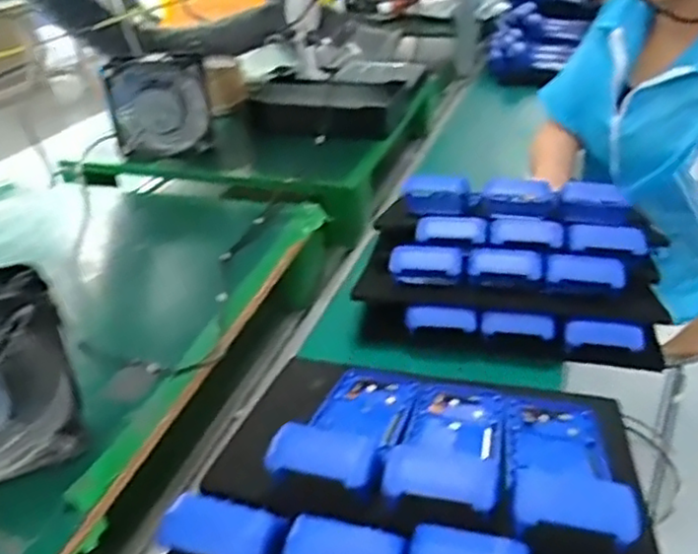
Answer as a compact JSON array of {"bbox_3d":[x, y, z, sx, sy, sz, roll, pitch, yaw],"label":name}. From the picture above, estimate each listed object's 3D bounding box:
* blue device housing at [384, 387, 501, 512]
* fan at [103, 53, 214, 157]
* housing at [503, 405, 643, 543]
[{"bbox_3d":[0.089,0.138,0.583,0.089,0.026,0.233,6,8,14],"label":"blue device housing"},{"bbox_3d":[-0.296,-0.267,1.058,0.149,0.150,0.036,-8,31,-8],"label":"fan"},{"bbox_3d":[0.174,0.147,0.551,0.081,0.026,0.215,4,7,12],"label":"housing"}]

